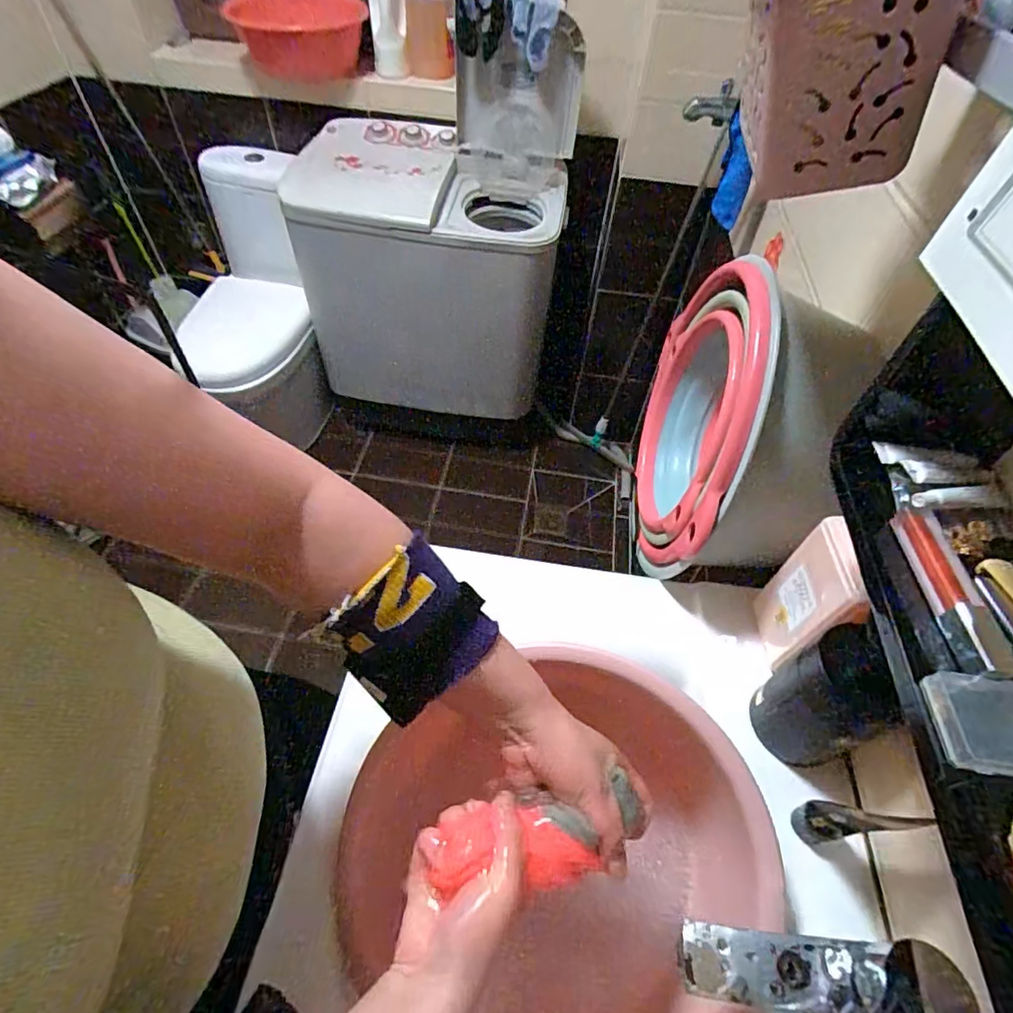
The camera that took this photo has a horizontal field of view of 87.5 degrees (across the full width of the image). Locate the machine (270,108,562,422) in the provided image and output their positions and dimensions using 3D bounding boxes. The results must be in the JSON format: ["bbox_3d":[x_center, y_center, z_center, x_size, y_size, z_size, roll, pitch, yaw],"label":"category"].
[{"bbox_3d":[-0.243,-0.743,1.740,0.786,0.697,0.507,11,53,4],"label":"machine"}]

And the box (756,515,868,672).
[{"bbox_3d":[0.286,0.091,0.508,0.033,0.147,0.093,7,53,1],"label":"box"}]

